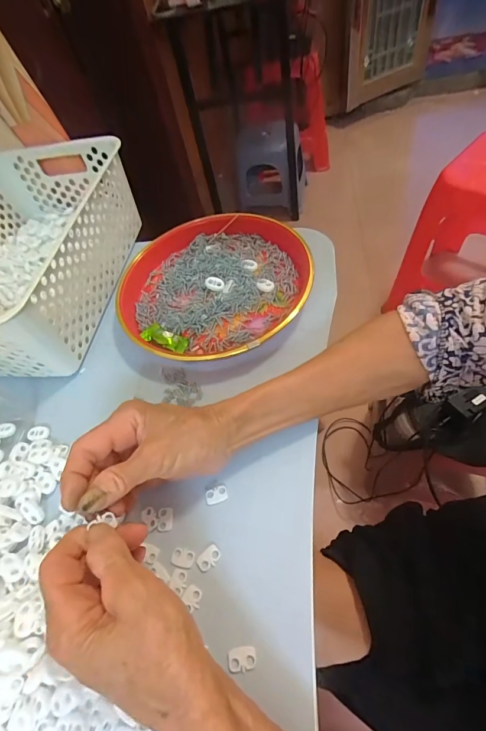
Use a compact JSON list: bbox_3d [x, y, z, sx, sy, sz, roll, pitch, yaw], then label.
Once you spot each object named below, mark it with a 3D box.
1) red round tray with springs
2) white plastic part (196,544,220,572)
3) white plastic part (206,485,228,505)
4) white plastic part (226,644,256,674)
[{"bbox_3d":[-0.038,-0.094,0.420,0.207,0.041,0.213,-6,54,8],"label":"red round tray with springs"},{"bbox_3d":[-0.026,0.144,0.274,0.012,0.004,0.019,30,65,29],"label":"white plastic part"},{"bbox_3d":[-0.022,0.107,0.300,0.018,0.004,0.013,-21,53,-4],"label":"white plastic part"},{"bbox_3d":[-0.001,0.190,0.237,0.019,0.004,0.012,-14,53,2],"label":"white plastic part"}]

